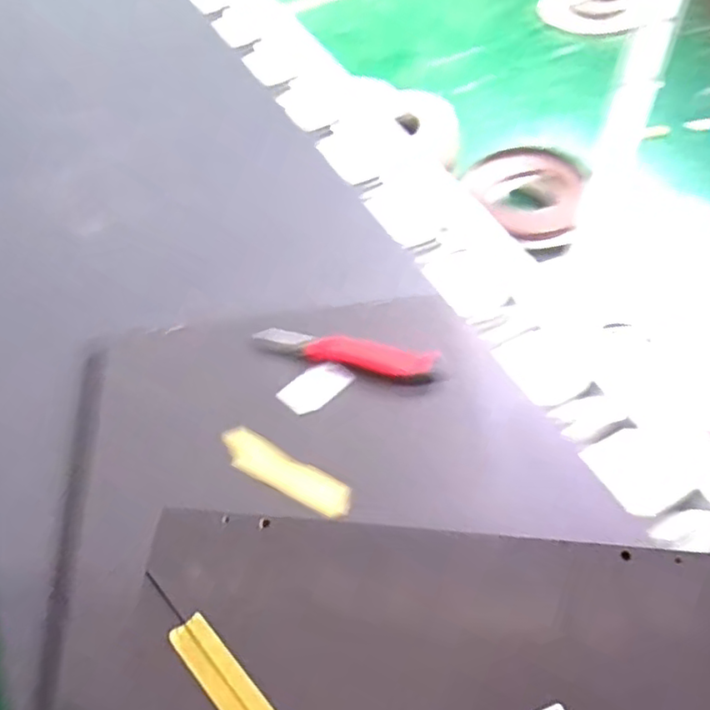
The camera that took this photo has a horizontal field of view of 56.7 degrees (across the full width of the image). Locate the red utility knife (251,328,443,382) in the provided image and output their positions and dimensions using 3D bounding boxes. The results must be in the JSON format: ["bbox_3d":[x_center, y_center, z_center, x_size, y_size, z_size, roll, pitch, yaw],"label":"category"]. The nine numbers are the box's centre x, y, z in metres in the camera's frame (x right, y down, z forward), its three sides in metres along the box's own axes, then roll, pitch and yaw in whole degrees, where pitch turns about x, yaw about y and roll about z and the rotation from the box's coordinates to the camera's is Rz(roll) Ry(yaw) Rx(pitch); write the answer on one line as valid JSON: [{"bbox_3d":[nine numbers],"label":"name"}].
[{"bbox_3d":[-0.012,-0.003,0.762,0.220,0.022,0.035,11,55,10],"label":"red utility knife"}]

